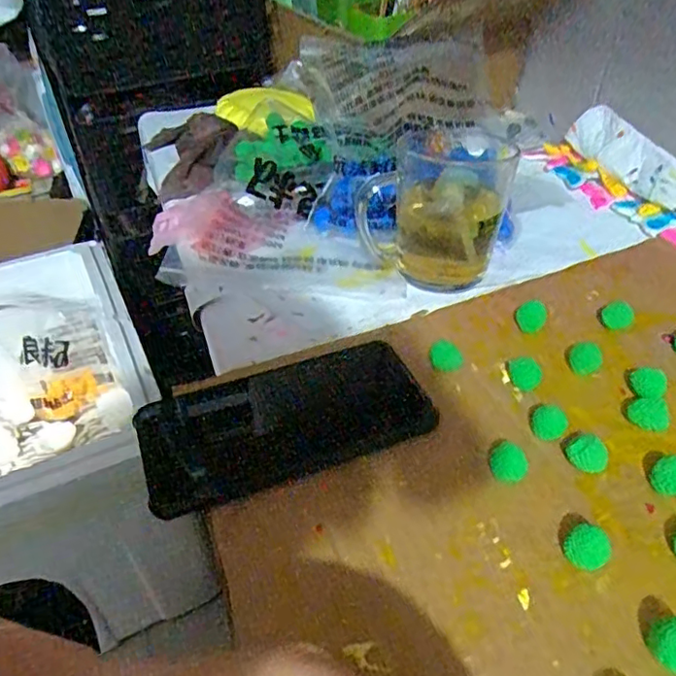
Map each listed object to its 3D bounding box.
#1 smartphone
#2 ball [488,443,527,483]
[{"bbox_3d":[-0.028,0.047,0.332,0.162,0.007,0.072,-15,58,-18],"label":"smartphone"},{"bbox_3d":[0.091,0.067,0.309,0.020,0.014,0.019,-1,40,1],"label":"ball"}]

